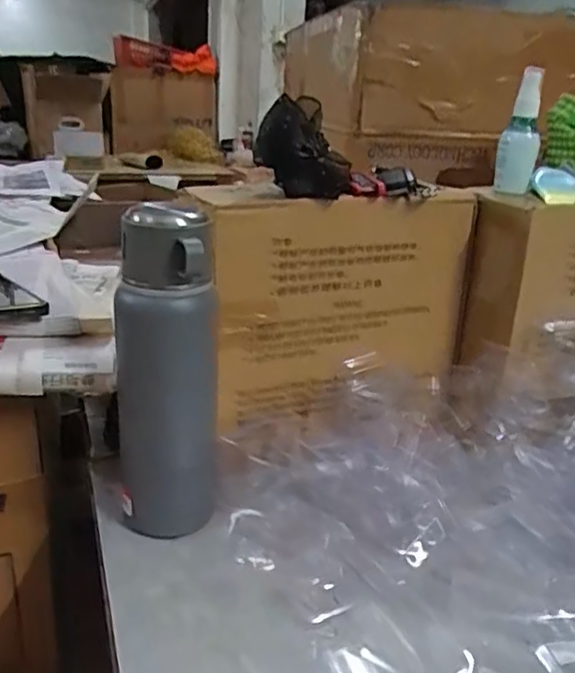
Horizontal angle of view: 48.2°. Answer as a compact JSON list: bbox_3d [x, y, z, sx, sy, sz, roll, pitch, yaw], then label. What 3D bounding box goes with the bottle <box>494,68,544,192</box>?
[{"bbox_3d":[0.236,-0.205,0.647,0.038,0.118,0.035,10,22,17],"label":"bottle"}]

